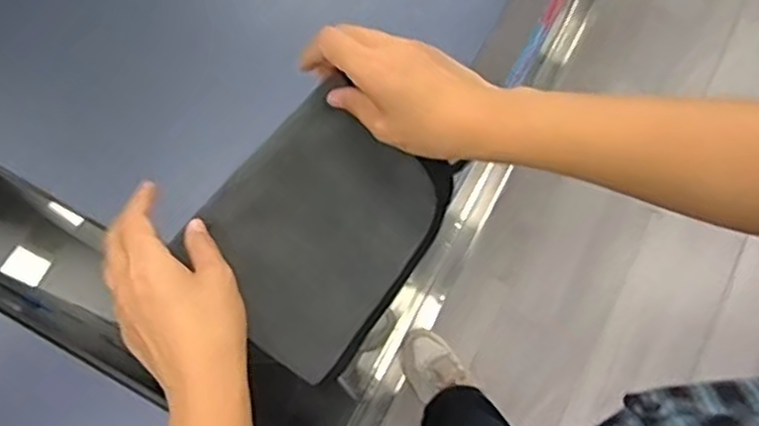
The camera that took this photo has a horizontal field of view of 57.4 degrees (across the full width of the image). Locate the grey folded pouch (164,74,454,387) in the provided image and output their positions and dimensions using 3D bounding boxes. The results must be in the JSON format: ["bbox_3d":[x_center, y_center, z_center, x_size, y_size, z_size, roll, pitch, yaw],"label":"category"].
[{"bbox_3d":[-0.036,0.009,0.496,0.146,0.017,0.181,45,74,-18],"label":"grey folded pouch"}]

